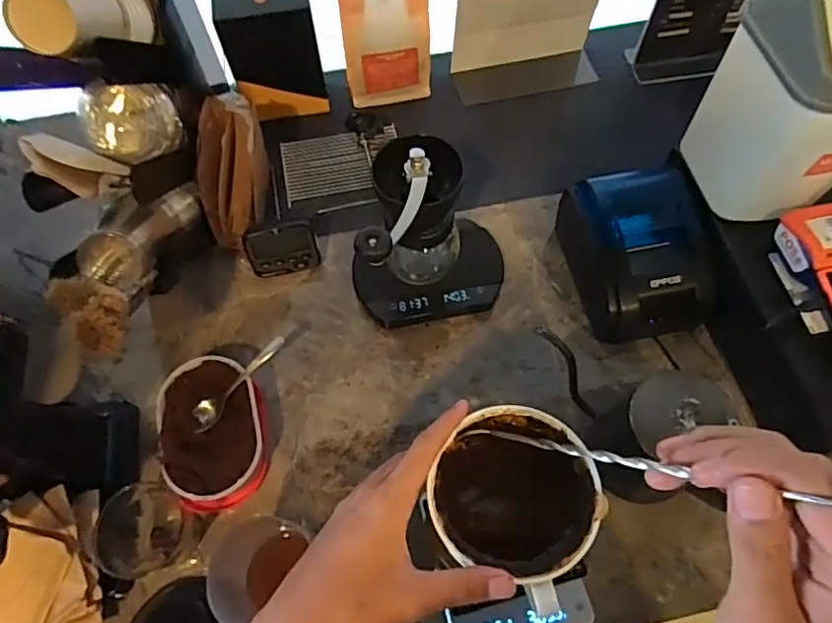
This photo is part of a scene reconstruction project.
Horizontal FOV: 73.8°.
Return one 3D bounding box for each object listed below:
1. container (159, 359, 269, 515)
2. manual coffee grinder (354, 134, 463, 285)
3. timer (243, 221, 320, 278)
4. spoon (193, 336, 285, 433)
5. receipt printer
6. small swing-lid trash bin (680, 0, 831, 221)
[{"bbox_3d":[-0.211,0.124,0.580,0.097,0.044,0.144,-11,63,-4],"label":"container"},{"bbox_3d":[-0.001,-0.062,0.560,0.085,0.199,0.140,3,63,4],"label":"manual coffee grinder"},{"bbox_3d":[-0.163,-0.077,0.676,0.083,0.064,0.017,-16,33,-7],"label":"timer"},{"bbox_3d":[-0.189,0.074,0.591,0.027,0.011,0.125,40,82,21],"label":"spoon"},{"bbox_3d":[0.254,-0.071,0.633,0.128,0.099,0.179,-13,63,-5],"label":"receipt printer"},{"bbox_3d":[0.360,-0.198,0.511,0.124,0.210,0.126,-10,63,-3],"label":"small swing-lid trash bin"}]

